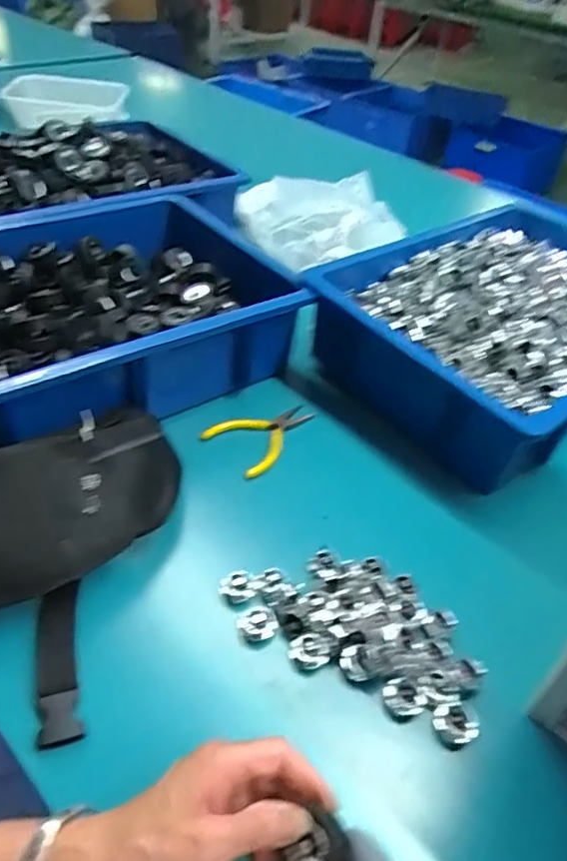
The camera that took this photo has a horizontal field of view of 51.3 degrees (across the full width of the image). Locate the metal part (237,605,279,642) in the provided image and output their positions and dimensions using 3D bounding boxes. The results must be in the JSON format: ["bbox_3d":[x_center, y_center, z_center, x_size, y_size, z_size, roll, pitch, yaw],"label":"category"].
[{"bbox_3d":[-0.019,0.150,0.459,0.026,0.009,0.025,3,42,-3],"label":"metal part"}]

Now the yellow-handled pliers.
[{"bbox_3d":[-0.017,-0.001,0.630,0.119,0.007,0.078,-31,53,-33],"label":"yellow-handled pliers"}]

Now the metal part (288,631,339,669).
[{"bbox_3d":[0.023,0.165,0.445,0.036,0.012,0.023,-7,44,-13],"label":"metal part"}]

